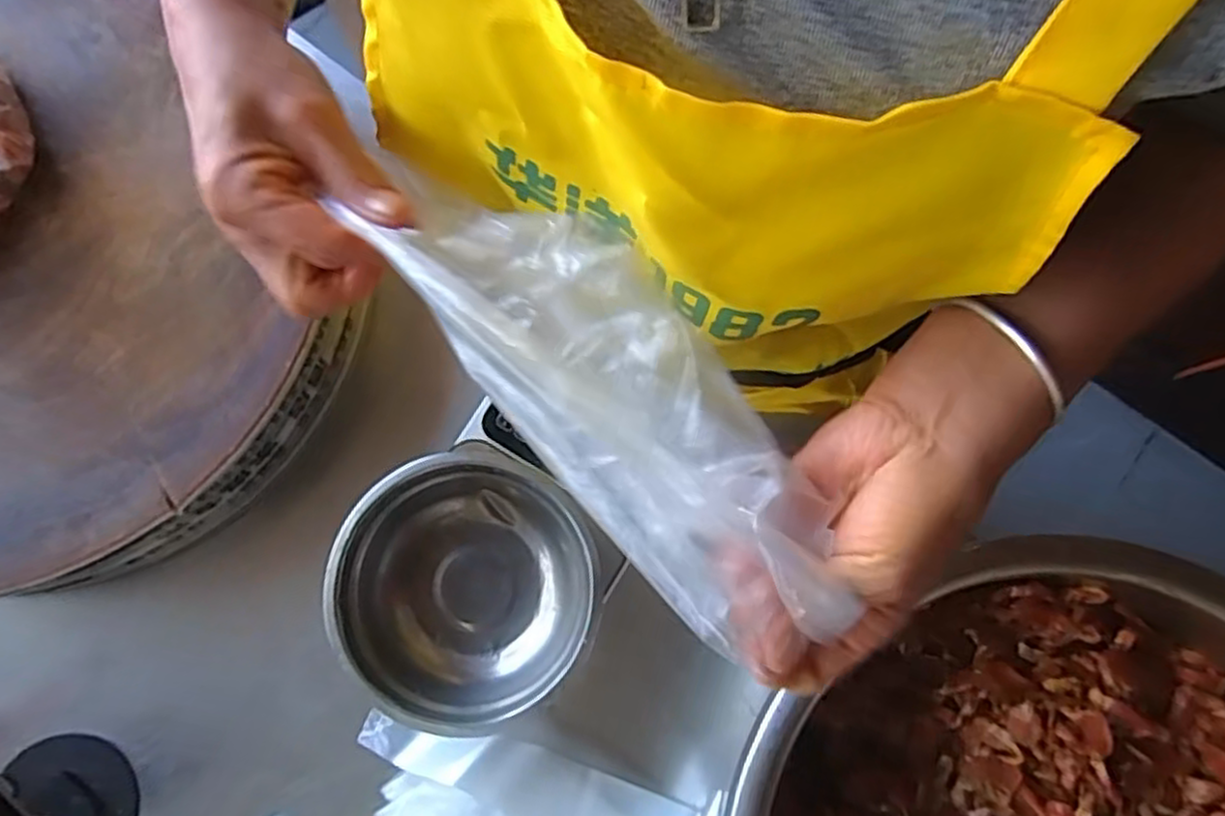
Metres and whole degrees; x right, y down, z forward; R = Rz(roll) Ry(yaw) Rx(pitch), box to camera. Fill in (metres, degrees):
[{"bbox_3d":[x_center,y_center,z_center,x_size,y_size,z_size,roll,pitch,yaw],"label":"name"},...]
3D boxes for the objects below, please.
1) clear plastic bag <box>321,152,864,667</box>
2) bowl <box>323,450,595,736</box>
[{"bbox_3d":[0.000,-0.010,0.277,0.077,0.026,0.225,-42,83,-9],"label":"clear plastic bag"},{"bbox_3d":[-0.093,0.115,0.466,0.154,0.055,0.156,0,77,-1],"label":"bowl"}]

